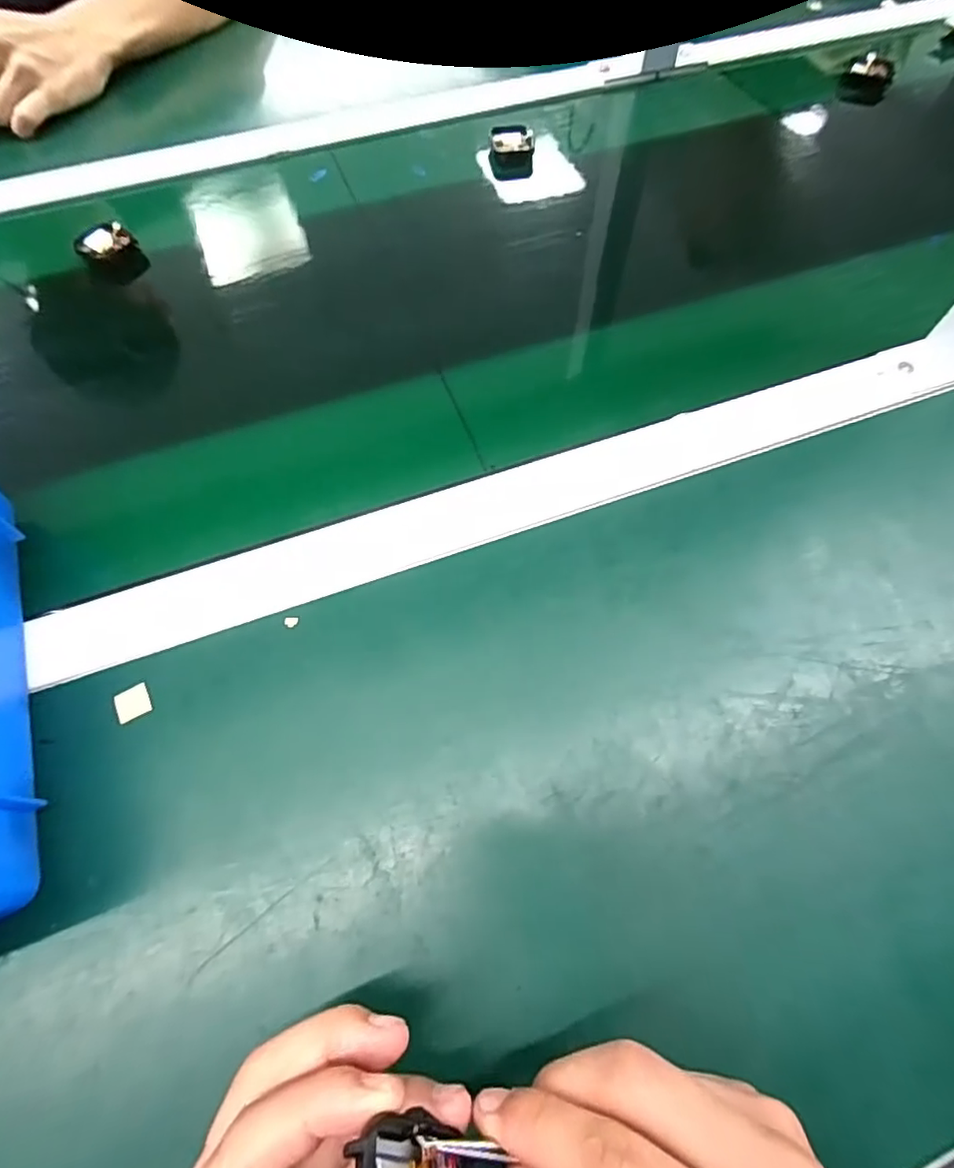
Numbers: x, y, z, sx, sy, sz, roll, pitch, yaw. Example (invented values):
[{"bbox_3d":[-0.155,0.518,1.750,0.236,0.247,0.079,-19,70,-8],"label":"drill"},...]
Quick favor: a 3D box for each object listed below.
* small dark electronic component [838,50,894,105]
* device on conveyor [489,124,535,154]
[{"bbox_3d":[0.392,-0.507,0.546,0.043,0.034,0.028,28,67,13],"label":"small dark electronic component"},{"bbox_3d":[0.032,-0.399,0.490,0.040,0.017,0.022,-5,64,-1],"label":"device on conveyor"}]

